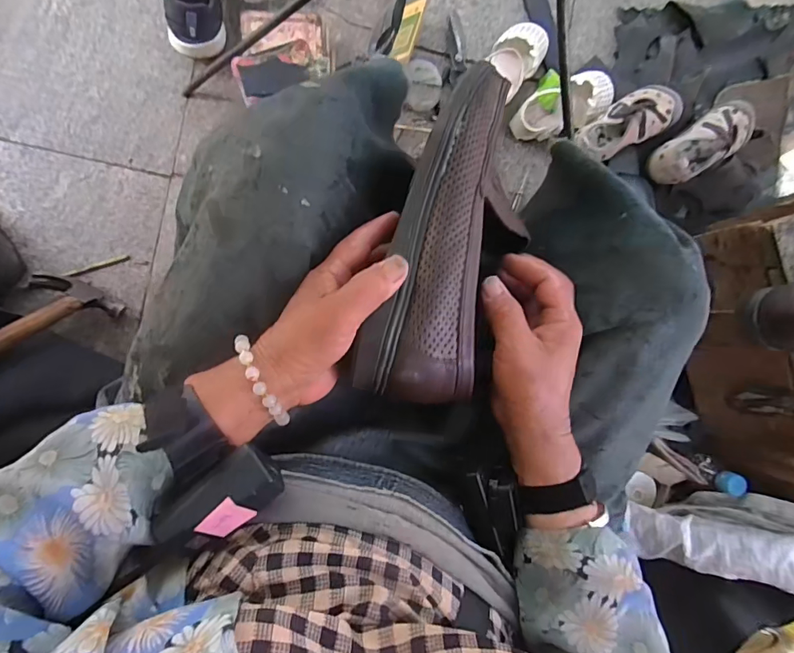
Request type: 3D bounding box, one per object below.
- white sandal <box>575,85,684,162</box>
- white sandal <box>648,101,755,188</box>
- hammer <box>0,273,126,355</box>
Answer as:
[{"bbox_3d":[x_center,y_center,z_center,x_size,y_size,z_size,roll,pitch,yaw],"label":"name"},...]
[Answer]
[{"bbox_3d":[0.371,-0.330,0.743,0.175,0.053,0.079,-29,95,5],"label":"white sandal"},{"bbox_3d":[0.497,-0.297,0.748,0.168,0.058,0.081,-29,95,-7],"label":"white sandal"},{"bbox_3d":[-0.476,0.004,0.566,0.113,0.275,0.028,28,116,-8],"label":"hammer"}]

